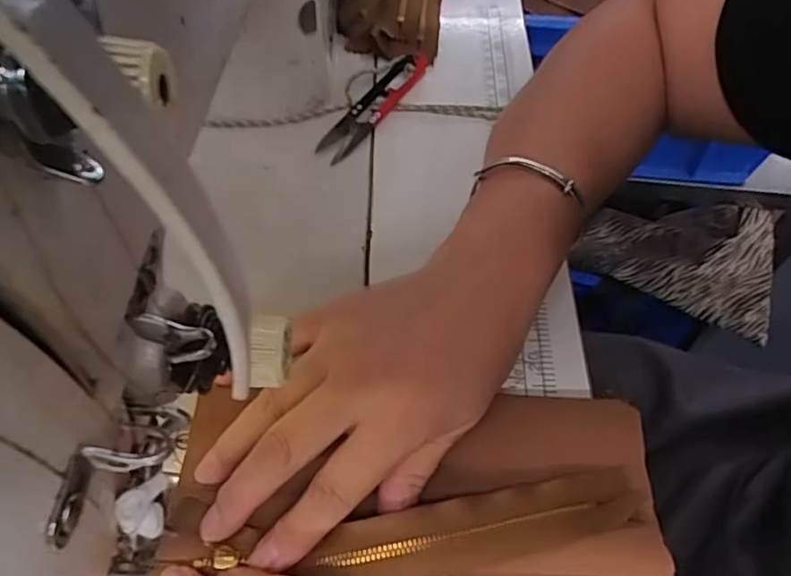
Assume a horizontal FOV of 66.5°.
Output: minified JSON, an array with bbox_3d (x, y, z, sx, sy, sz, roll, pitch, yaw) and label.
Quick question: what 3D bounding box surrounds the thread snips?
[{"bbox_3d":[-0.013,-0.123,0.401,0.022,0.017,0.108,30,61,17],"label":"thread snips"}]

